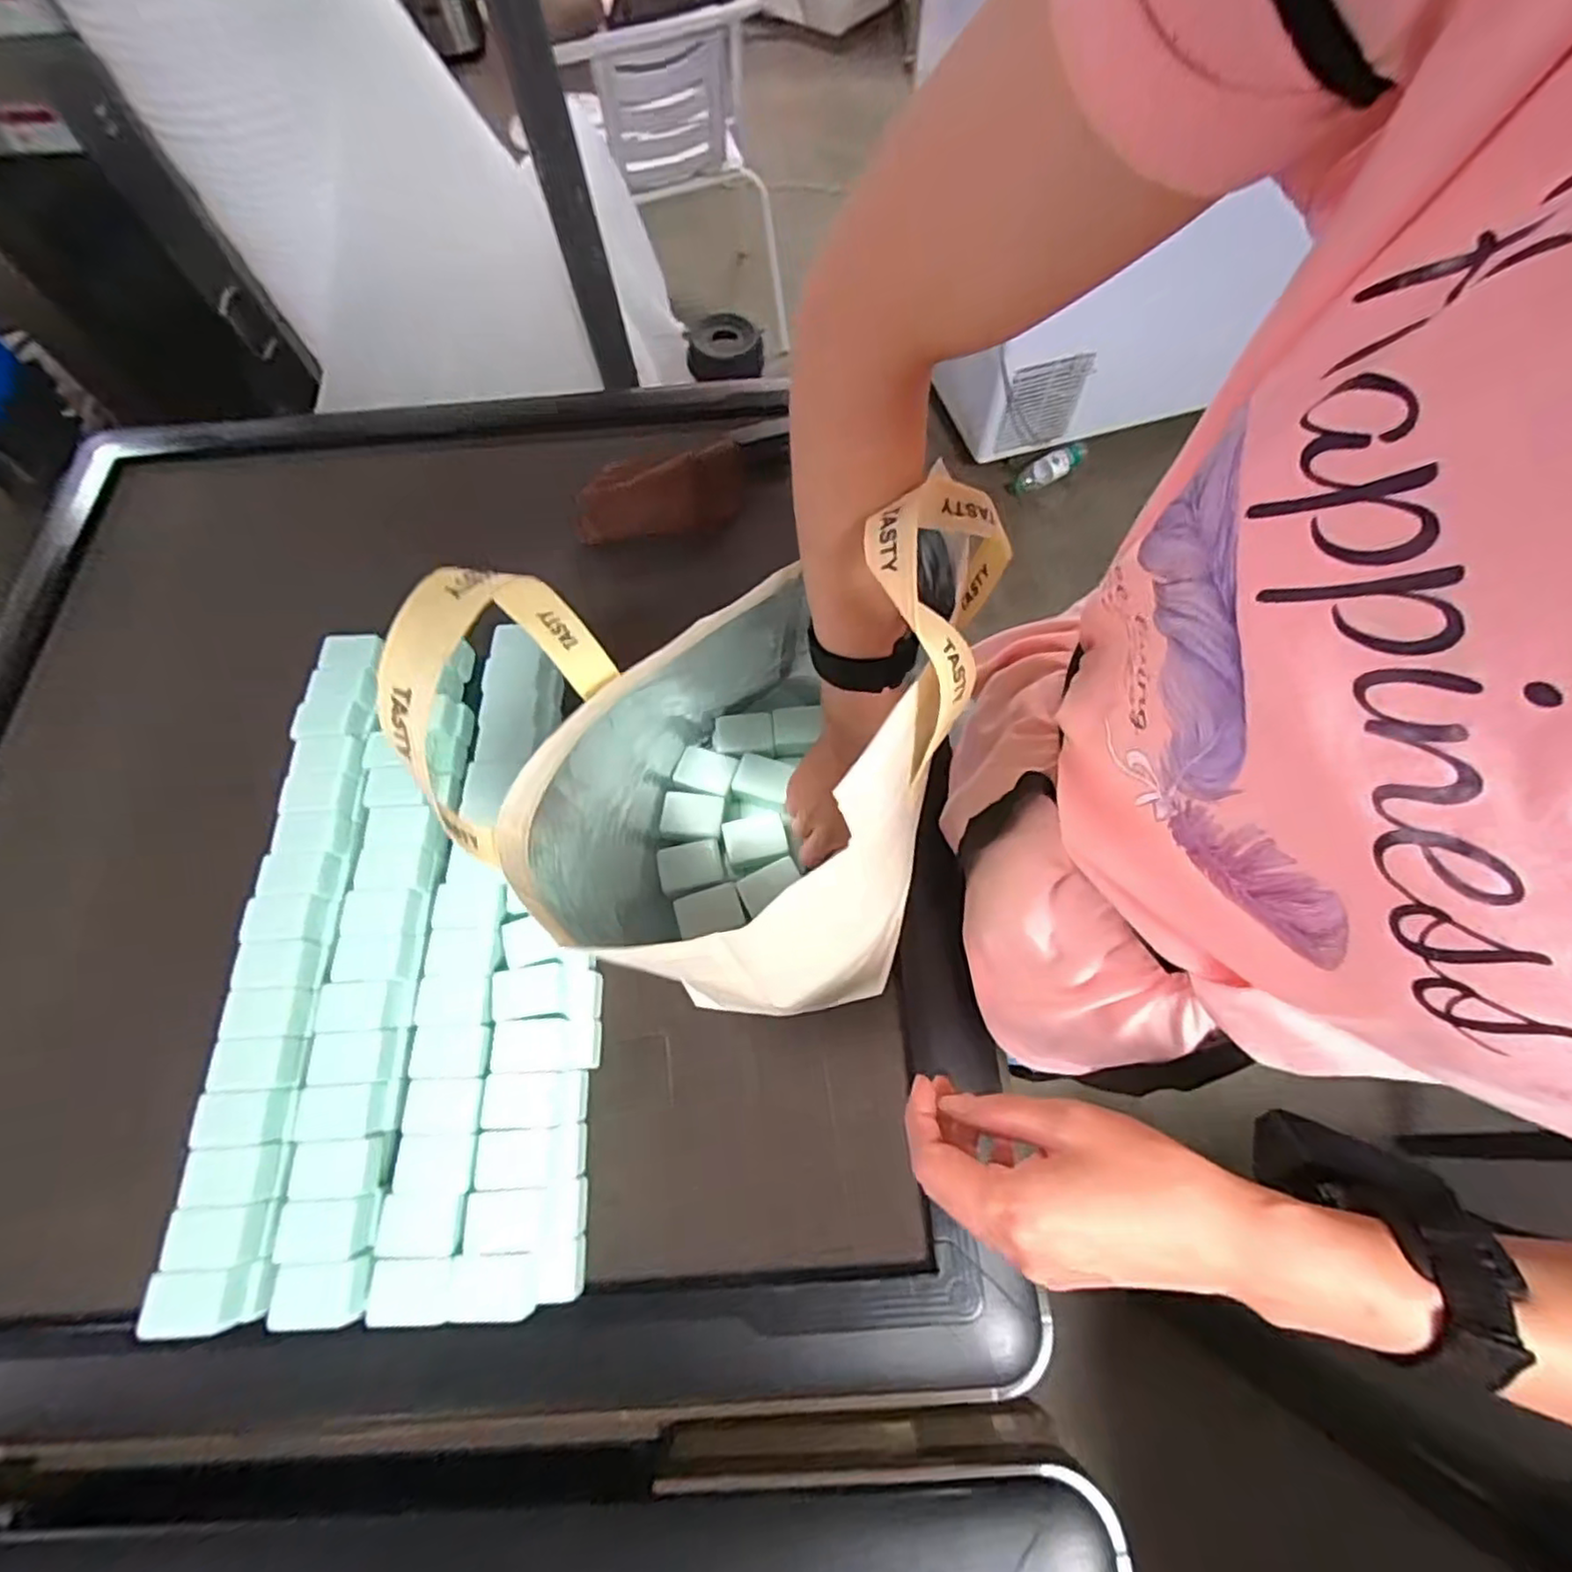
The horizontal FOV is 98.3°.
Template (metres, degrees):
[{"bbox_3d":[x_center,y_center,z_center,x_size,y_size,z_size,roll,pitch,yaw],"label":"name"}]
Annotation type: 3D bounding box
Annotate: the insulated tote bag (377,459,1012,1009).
[{"bbox_3d":[-0.021,-0.028,0.420,0.214,0.315,0.270,14,67,7],"label":"insulated tote bag"}]

